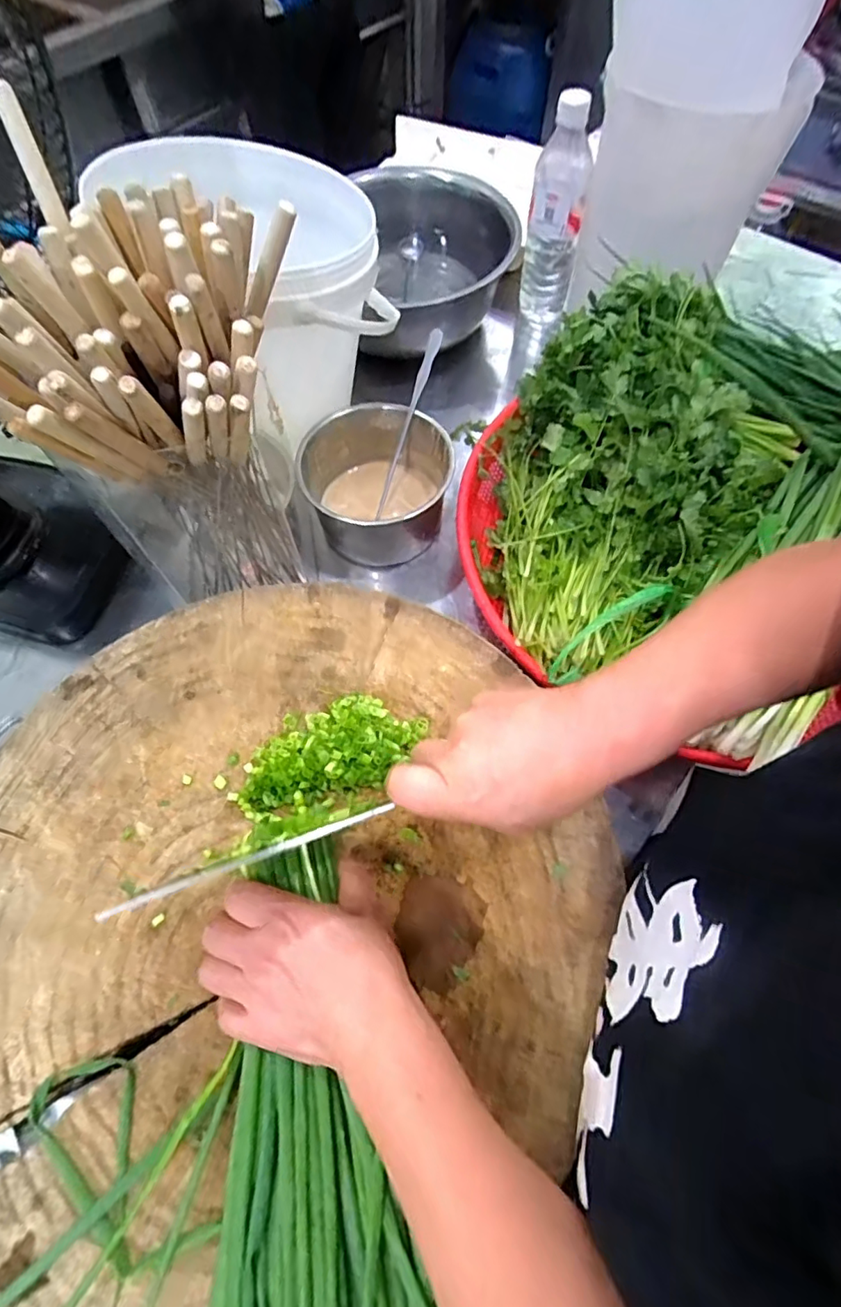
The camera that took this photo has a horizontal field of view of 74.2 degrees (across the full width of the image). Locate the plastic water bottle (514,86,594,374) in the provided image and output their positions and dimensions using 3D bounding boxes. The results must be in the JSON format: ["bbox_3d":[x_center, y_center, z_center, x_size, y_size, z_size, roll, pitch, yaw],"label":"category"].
[{"bbox_3d":[0.156,-0.486,0.668,0.064,0.256,0.066,12,66,6],"label":"plastic water bottle"}]

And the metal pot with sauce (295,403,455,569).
[{"bbox_3d":[-0.048,-0.174,0.581,0.141,0.096,0.146,0,65,0],"label":"metal pot with sauce"}]

